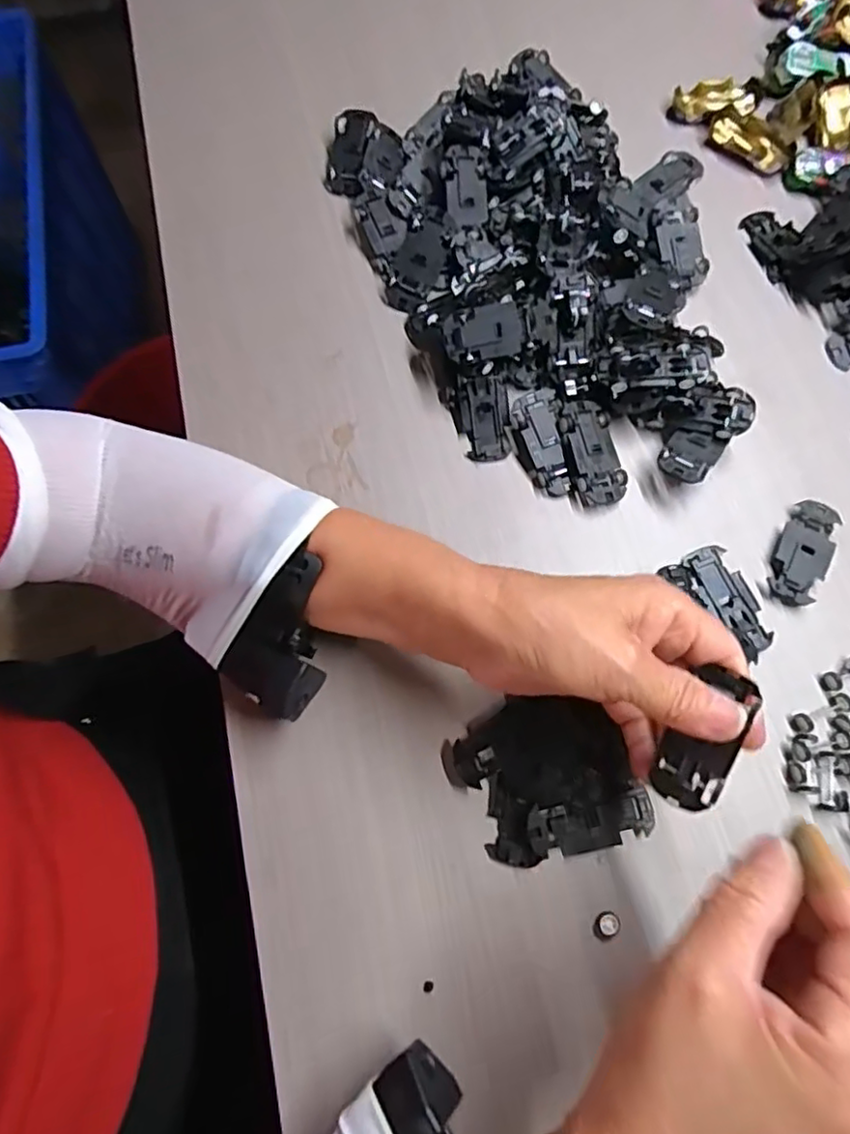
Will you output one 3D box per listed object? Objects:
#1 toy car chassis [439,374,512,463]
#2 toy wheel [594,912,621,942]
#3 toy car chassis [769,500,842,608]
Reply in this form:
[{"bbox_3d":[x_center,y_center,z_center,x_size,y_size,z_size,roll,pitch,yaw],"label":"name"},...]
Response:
[{"bbox_3d":[0.033,-0.092,0.395,0.038,0.014,0.052,-7,73,-3],"label":"toy car chassis"},{"bbox_3d":[0.090,0.177,0.308,0.013,0.004,0.011,-33,76,-10],"label":"toy wheel"},{"bbox_3d":[0.224,-0.008,0.372,0.029,0.007,0.066,27,74,7],"label":"toy car chassis"}]

